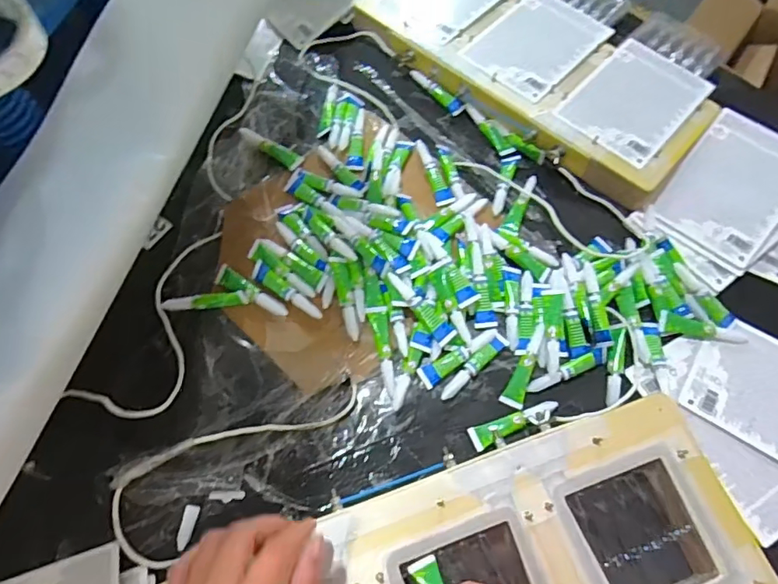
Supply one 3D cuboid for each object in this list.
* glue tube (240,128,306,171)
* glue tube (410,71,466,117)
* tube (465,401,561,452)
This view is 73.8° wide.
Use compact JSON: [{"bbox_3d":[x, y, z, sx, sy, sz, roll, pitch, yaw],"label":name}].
[{"bbox_3d":[-0.131,-0.164,0.580,0.084,0.012,0.023,37,70,15],"label":"glue tube"},{"bbox_3d":[0.058,-0.242,0.629,0.081,0.013,0.014,42,71,17],"label":"glue tube"},{"bbox_3d":[0.111,0.114,0.449,0.083,0.020,0.020,-18,67,-9],"label":"tube"}]

